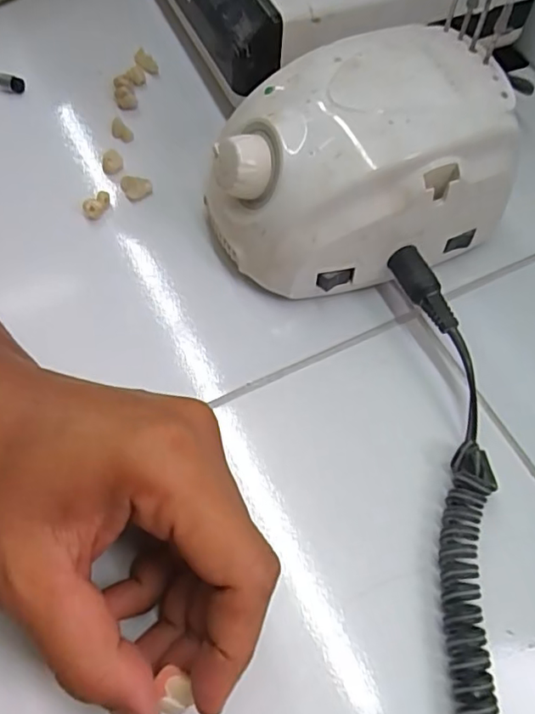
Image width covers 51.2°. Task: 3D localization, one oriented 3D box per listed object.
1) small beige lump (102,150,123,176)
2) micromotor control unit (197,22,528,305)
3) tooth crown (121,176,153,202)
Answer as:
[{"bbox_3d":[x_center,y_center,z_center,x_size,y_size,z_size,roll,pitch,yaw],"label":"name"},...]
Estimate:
[{"bbox_3d":[-0.090,-0.113,0.326,0.012,0.012,0.007,-7,64,-7],"label":"small beige lump"},{"bbox_3d":[0.042,-0.092,0.279,0.134,0.086,0.092,-20,66,-13],"label":"micromotor control unit"},{"bbox_3d":[-0.075,-0.095,0.316,0.018,0.010,0.010,6,63,-1],"label":"tooth crown"}]

